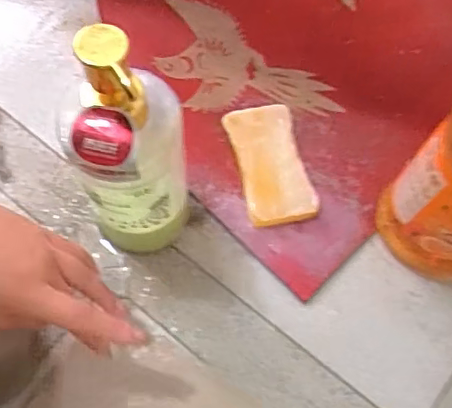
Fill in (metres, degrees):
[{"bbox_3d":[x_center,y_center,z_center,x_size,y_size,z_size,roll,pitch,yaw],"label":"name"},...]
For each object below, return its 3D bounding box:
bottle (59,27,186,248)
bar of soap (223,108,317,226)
[{"bbox_3d":[-0.062,-0.028,0.362,0.076,0.211,0.067,-21,70,-10],"label":"bottle"},{"bbox_3d":[0.036,-0.033,0.470,0.055,0.016,0.103,-12,69,-7],"label":"bar of soap"}]

